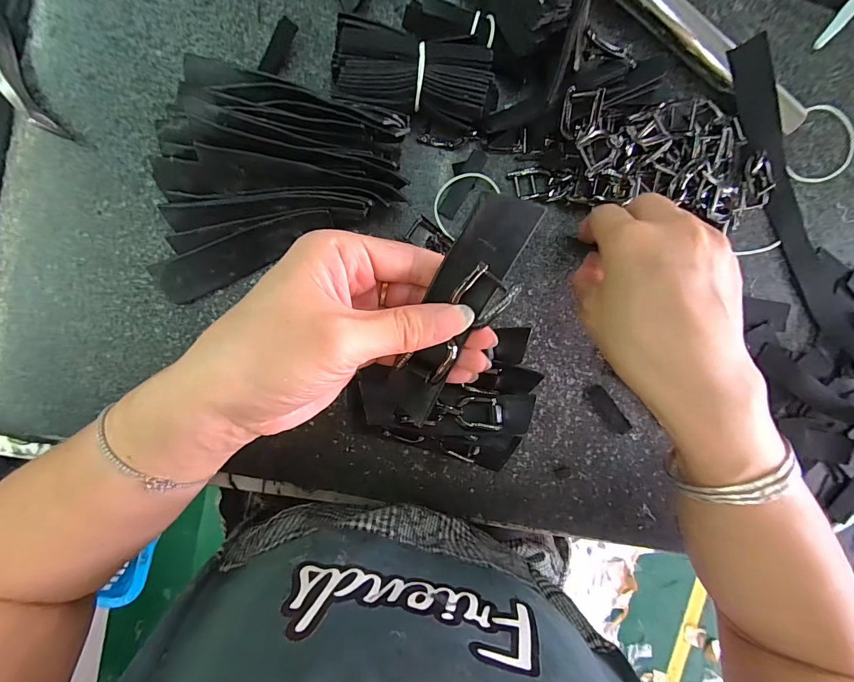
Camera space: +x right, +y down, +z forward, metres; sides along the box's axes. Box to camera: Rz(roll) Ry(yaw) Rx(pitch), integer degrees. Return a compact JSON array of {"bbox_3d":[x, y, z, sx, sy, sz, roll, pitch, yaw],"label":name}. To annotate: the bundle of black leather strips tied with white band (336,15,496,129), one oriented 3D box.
[{"bbox_3d":[-0.007,-0.159,0.241,0.091,0.034,0.048,2,94,-6],"label":"bundle of black leather strips tied with white band"}]

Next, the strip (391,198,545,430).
[{"bbox_3d":[0.014,-0.009,0.193,0.033,0.015,0.122,25,112,-7],"label":"strip"}]

